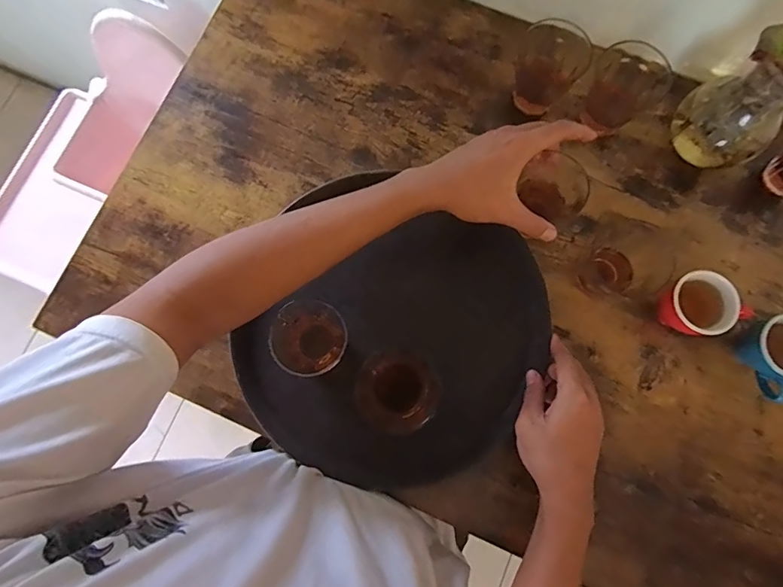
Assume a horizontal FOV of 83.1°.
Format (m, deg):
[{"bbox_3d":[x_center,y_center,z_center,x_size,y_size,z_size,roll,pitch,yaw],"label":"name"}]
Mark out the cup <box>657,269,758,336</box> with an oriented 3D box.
[{"bbox_3d":[0.313,0.014,0.465,0.059,0.067,0.063,-23,79,-3],"label":"cup"}]

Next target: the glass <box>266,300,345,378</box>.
[{"bbox_3d":[-0.086,0.046,0.454,0.076,0.060,0.082,-39,81,-6],"label":"glass"}]

